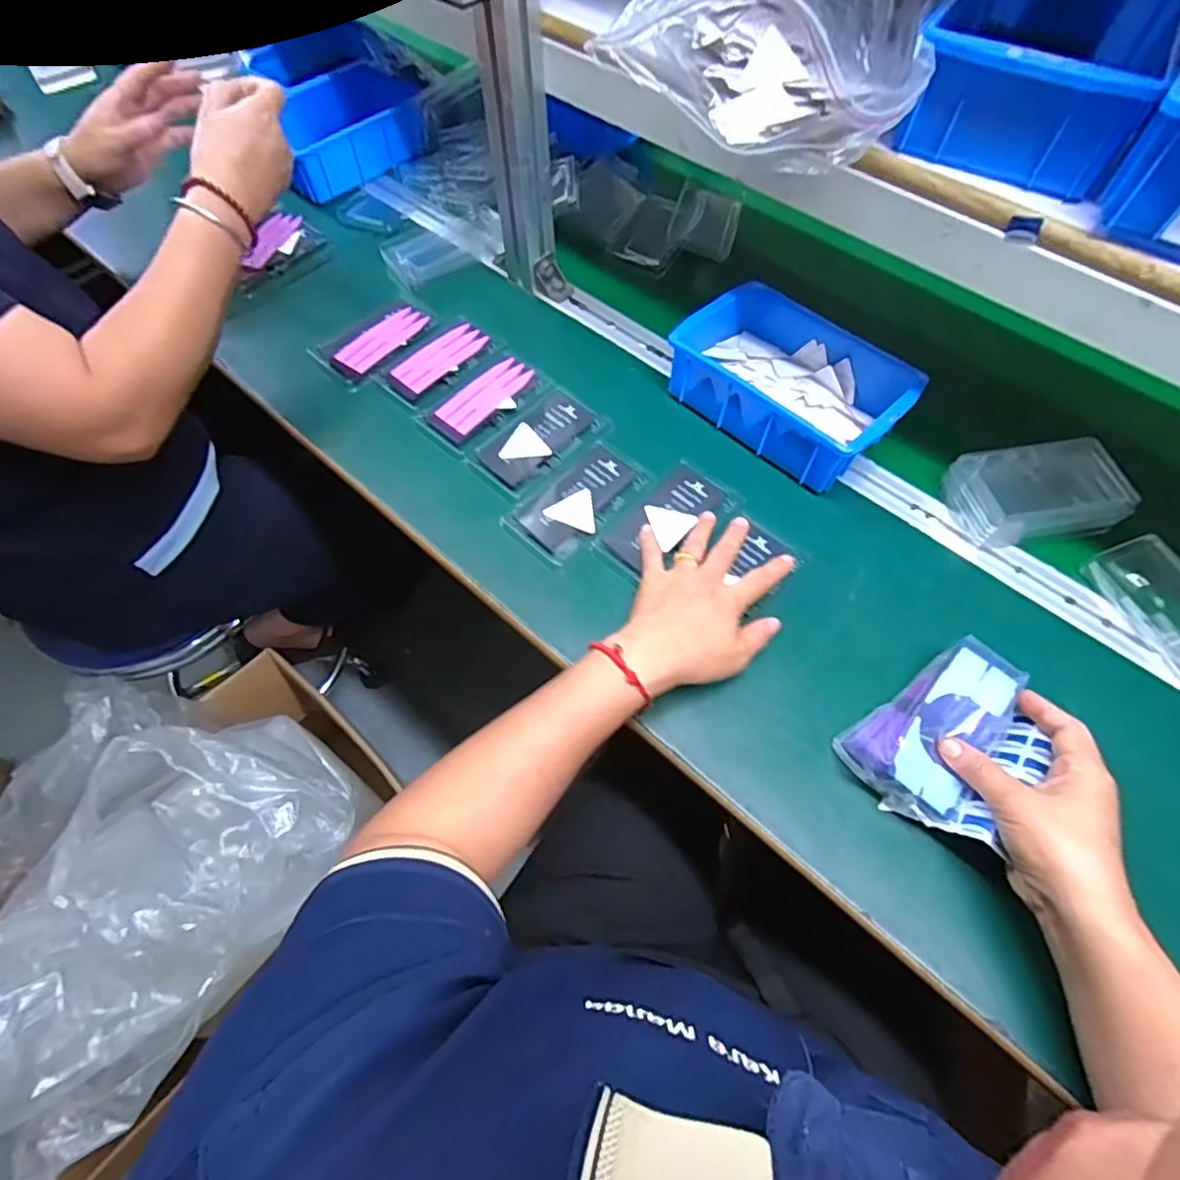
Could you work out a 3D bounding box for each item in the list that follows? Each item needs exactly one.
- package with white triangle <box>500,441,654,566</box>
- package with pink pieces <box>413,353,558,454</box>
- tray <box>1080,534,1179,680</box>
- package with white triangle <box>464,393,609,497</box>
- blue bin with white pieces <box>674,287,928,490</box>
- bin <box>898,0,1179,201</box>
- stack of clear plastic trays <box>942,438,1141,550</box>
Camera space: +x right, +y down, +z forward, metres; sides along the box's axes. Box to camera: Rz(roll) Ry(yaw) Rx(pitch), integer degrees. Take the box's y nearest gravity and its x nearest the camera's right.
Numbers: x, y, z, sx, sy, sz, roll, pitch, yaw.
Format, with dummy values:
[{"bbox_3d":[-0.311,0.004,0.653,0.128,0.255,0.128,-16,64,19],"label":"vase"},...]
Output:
[{"bbox_3d":[-0.010,-0.080,0.545,0.069,0.014,0.125,41,68,19],"label":"package with white triangle"},{"bbox_3d":[-0.099,-0.184,0.591,0.122,0.006,0.071,-40,69,-21],"label":"package with pink pieces"},{"bbox_3d":[0.475,0.016,0.494,0.075,0.021,0.131,-19,63,-11],"label":"tray"},{"bbox_3d":[-0.048,-0.140,0.571,0.123,0.004,0.069,-39,68,-20],"label":"package with white triangle"},{"bbox_3d":[0.185,-0.196,0.572,0.206,0.061,0.136,41,68,19],"label":"blue bin with white pieces"},{"bbox_3d":[0.289,-0.341,0.393,0.133,0.061,0.204,29,64,14],"label":"bin"},{"bbox_3d":[0.385,-0.086,0.525,0.130,0.045,0.075,-2,61,-2],"label":"stack of clear plastic trays"}]

